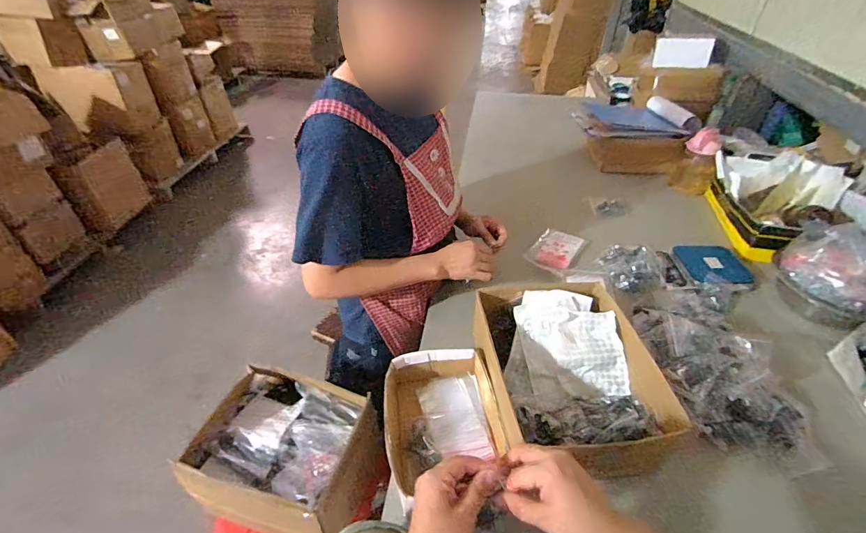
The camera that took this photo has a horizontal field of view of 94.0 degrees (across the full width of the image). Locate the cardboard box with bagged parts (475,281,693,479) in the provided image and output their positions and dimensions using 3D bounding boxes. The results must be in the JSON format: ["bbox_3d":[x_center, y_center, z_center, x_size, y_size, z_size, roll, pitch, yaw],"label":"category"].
[{"bbox_3d":[0.218,0.170,0.712,0.258,0.113,0.309,-5,40,-7],"label":"cardboard box with bagged parts"}]

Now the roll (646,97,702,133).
[{"bbox_3d":[0.847,-0.540,1.416,0.060,0.047,0.235,-2,40,-3],"label":"roll"}]

